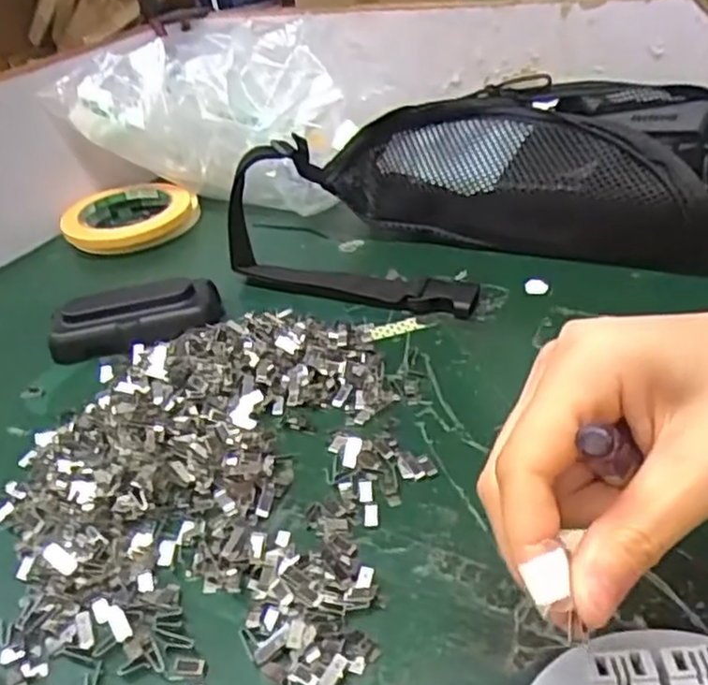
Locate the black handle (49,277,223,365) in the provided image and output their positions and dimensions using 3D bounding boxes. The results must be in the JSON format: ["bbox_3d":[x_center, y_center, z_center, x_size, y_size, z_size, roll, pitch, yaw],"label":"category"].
[{"bbox_3d":[-0.140,-0.018,0.457,0.106,0.024,0.039,-16,35,-11],"label":"black handle"}]

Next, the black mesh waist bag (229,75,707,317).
[{"bbox_3d":[0.089,-0.097,0.466,0.361,0.089,0.147,3,36,15],"label":"black mesh waist bag"}]

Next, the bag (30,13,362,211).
[{"bbox_3d":[-0.116,-0.180,0.593,0.244,0.127,0.101,10,39,25],"label":"bag"}]

